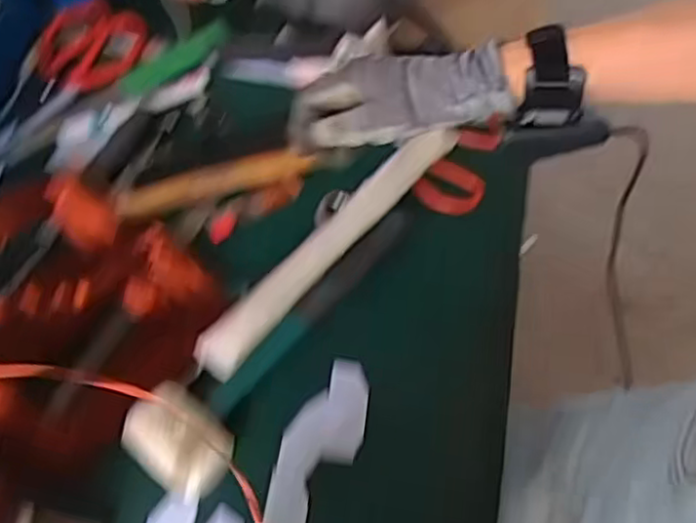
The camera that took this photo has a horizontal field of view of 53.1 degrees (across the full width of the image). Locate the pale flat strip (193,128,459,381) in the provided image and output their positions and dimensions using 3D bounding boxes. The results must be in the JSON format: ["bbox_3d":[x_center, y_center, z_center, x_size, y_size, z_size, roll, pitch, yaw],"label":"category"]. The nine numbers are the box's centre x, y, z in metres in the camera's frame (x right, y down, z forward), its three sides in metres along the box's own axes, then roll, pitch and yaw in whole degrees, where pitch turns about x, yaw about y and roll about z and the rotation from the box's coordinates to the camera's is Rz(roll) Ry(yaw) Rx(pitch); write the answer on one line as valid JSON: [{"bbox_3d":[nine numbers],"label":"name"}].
[{"bbox_3d":[-0.012,-0.018,0.589,0.032,0.025,0.300,38,64,16],"label":"pale flat strip"}]

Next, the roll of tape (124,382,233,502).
[{"bbox_3d":[-0.119,0.126,0.496,0.075,0.041,0.053,34,64,15],"label":"roll of tape"}]

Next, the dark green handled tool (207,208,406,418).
[{"bbox_3d":[-0.027,0.036,0.578,0.024,0.020,0.234,38,65,16],"label":"dark green handled tool"}]

